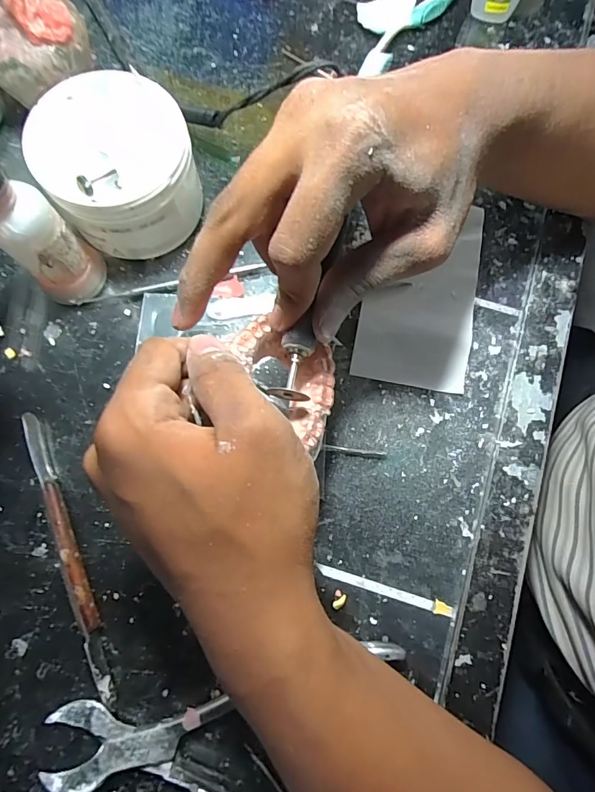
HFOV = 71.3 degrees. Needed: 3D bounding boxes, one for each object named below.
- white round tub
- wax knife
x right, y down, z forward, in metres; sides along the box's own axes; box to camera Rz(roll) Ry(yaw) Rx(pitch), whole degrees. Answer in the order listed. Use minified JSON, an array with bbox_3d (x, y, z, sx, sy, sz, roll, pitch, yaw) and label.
[{"bbox_3d":[-0.115,-0.145,0.270,0.096,0.061,0.102,-39,81,-9],"label":"white round tub"},{"bbox_3d":[-0.136,0.087,0.244,0.012,0.012,0.166,-22,79,-6],"label":"wax knife"}]

